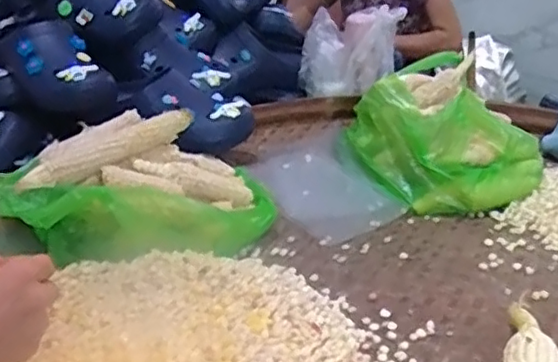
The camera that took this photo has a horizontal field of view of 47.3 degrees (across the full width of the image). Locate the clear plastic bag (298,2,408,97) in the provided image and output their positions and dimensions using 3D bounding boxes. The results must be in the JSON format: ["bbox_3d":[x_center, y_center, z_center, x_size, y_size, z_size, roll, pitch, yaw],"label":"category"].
[{"bbox_3d":[0.145,-0.249,1.271,0.187,0.167,0.132,5,25,12],"label":"clear plastic bag"}]

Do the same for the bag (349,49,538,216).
[{"bbox_3d":[0.265,-0.073,0.997,0.222,0.146,0.245,-12,27,-23],"label":"bag"}]

